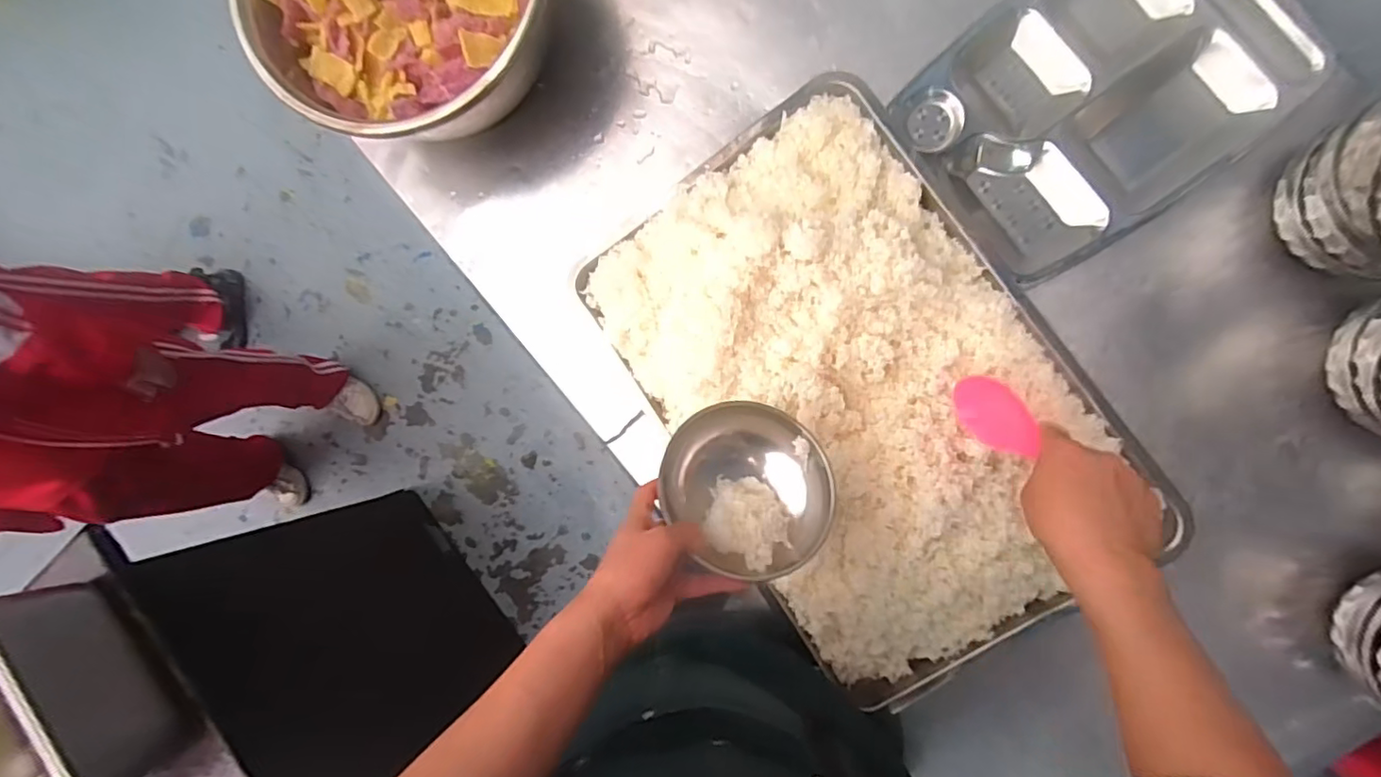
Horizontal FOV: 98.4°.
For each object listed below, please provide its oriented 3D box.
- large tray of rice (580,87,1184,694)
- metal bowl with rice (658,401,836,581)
[{"bbox_3d":[0.167,0.000,0.605,0.385,0.064,0.570,-36,85,8],"label":"large tray of rice"},{"bbox_3d":[0.044,0.088,0.524,0.156,0.061,0.142,3,75,-11],"label":"metal bowl with rice"}]

